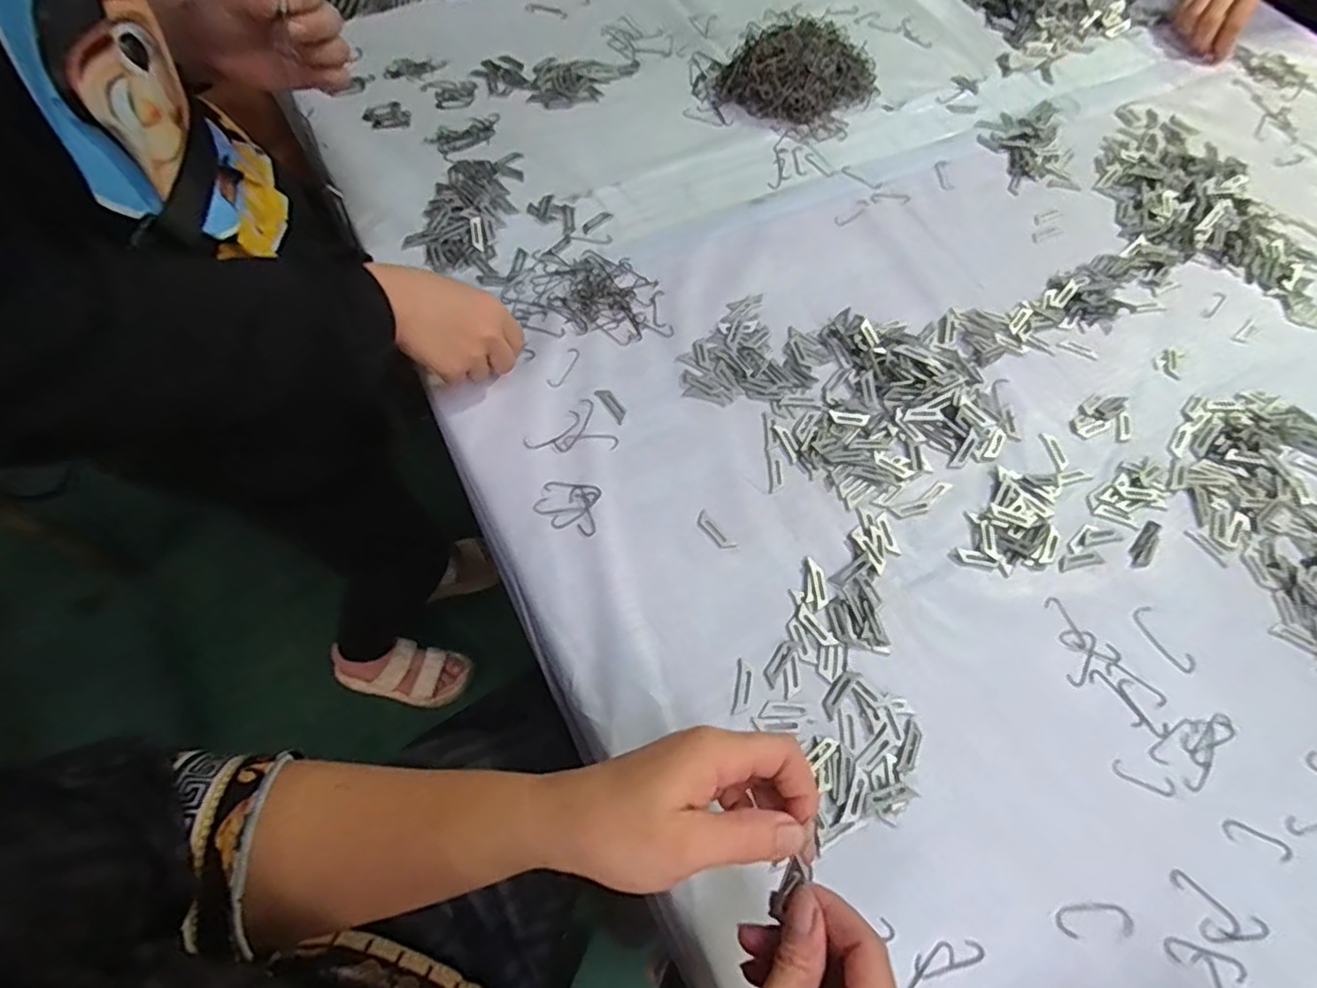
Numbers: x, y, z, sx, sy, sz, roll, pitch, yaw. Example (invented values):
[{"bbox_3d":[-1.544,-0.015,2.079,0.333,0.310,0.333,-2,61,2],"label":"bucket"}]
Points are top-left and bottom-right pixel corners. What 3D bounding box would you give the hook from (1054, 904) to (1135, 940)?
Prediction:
[{"bbox_3d":[0.257,0.250,0.377,0.047,0.004,0.016,0,64,-4],"label":"hook"}]

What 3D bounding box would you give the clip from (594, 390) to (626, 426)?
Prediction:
[{"bbox_3d":[-0.037,-0.072,0.522,0.013,0.004,0.035,-34,70,-19],"label":"clip"}]

